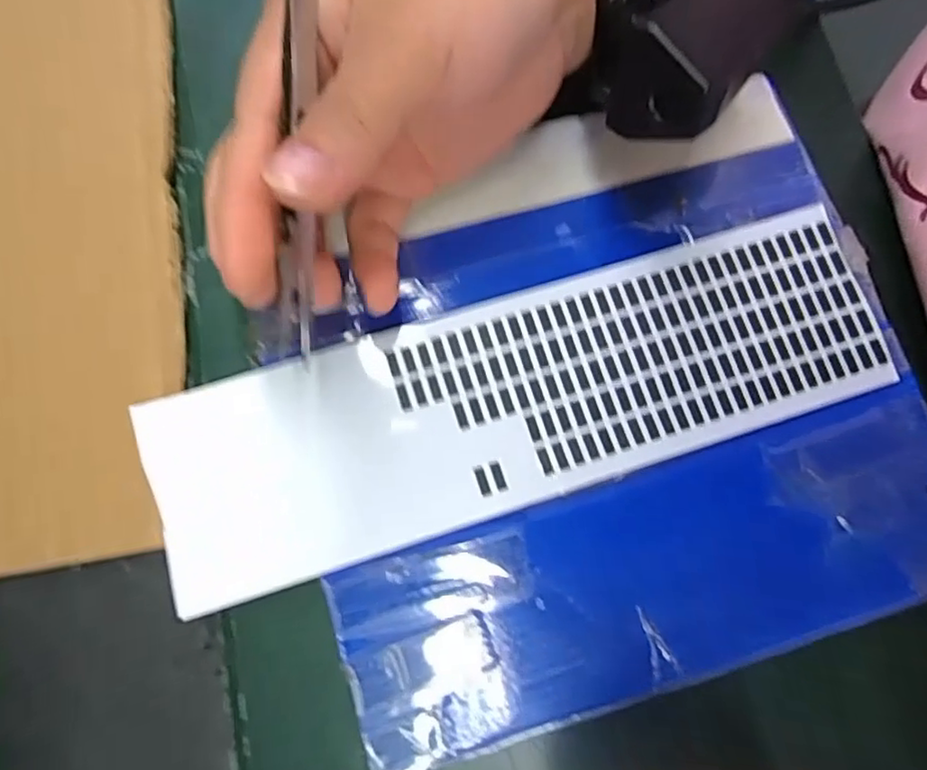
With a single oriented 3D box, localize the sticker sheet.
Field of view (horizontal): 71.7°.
[{"bbox_3d":[0.021,0.002,0.203,0.232,0.004,0.063,-17,78,-7],"label":"sticker sheet"}]

